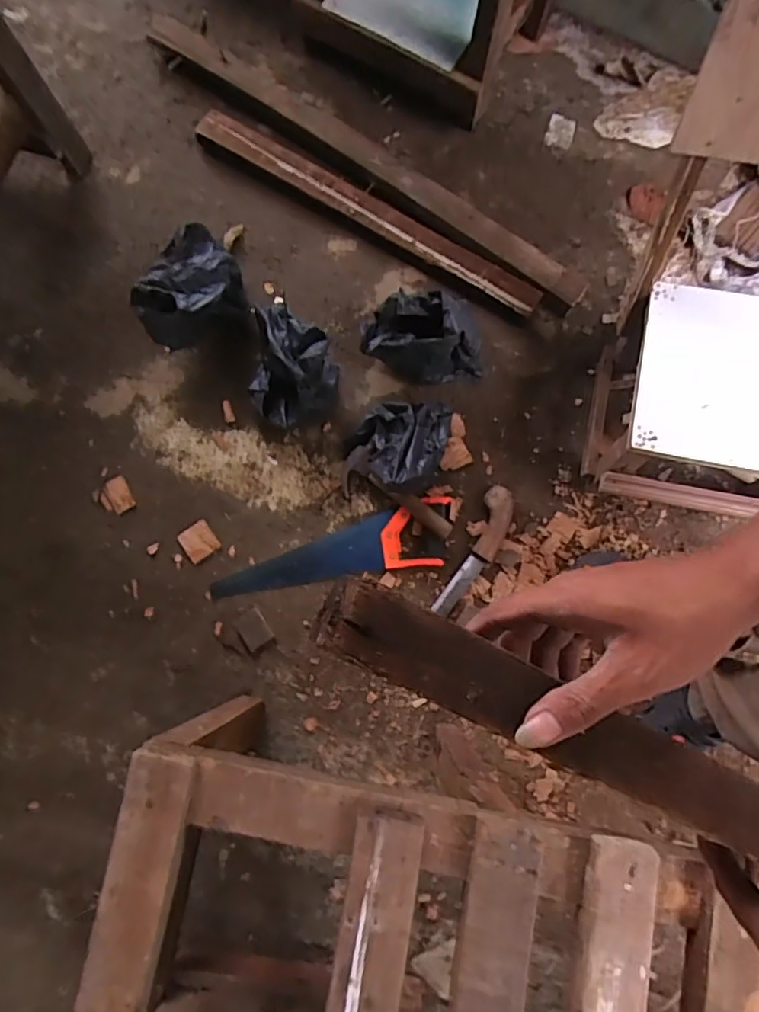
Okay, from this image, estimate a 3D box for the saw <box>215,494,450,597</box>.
[{"bbox_3d":[-0.081,0.074,0.975,0.418,0.032,0.106,-11,80,-1],"label":"saw"}]

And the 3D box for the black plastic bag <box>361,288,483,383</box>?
[{"bbox_3d":[0.074,-0.297,0.990,0.200,0.118,0.145,-7,80,0],"label":"black plastic bag"}]

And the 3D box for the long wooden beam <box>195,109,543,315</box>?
[{"bbox_3d":[-0.037,-0.564,1.082,0.726,0.044,0.074,33,82,7],"label":"long wooden beam"}]

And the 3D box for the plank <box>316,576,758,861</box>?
[{"bbox_3d":[0.112,0.121,0.303,0.313,0.024,0.039,28,81,-11],"label":"plank"}]

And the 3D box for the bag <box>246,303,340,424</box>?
[{"bbox_3d":[-0.154,-0.250,0.983,0.151,0.119,0.215,2,80,1],"label":"bag"}]

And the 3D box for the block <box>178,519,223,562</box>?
[{"bbox_3d":[-0.315,0.061,0.993,0.056,0.006,0.058,-35,81,-5],"label":"block"}]

